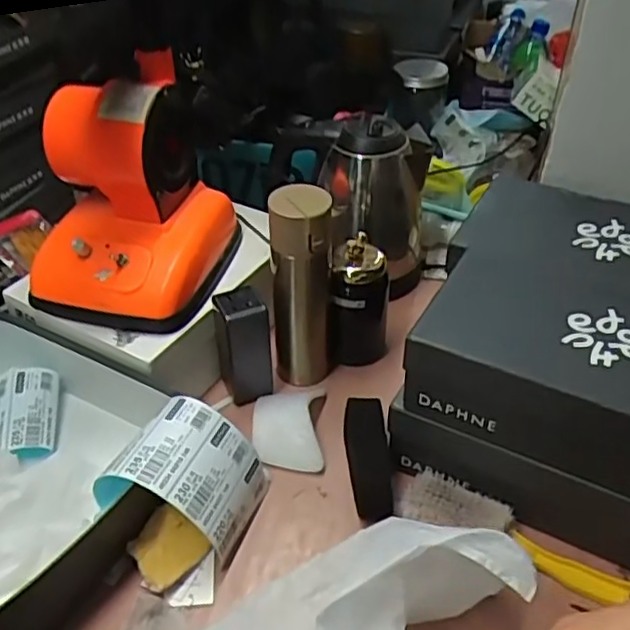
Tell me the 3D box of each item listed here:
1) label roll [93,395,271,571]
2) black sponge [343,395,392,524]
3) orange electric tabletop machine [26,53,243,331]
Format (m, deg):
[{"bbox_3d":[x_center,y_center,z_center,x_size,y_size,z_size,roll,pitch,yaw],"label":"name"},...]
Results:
[{"bbox_3d":[-0.124,0.144,0.624,0.130,0.081,0.106,13,42,15],"label":"label roll"},{"bbox_3d":[0.056,0.148,0.683,0.041,0.024,0.123,-4,70,-5],"label":"black sponge"},{"bbox_3d":[-0.198,-0.122,0.708,0.180,0.221,0.203,7,41,8],"label":"orange electric tabletop machine"}]

